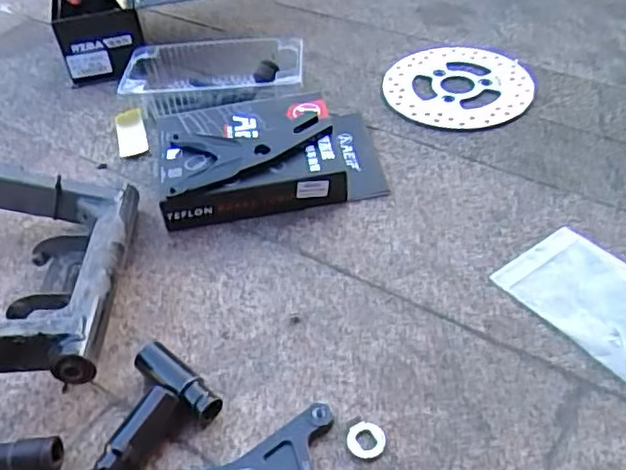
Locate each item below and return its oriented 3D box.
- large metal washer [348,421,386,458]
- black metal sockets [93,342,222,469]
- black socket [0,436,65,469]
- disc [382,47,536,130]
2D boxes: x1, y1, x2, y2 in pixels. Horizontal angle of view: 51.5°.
[{"bbox_3d":[0.038,0.147,0.467,0.028,0.004,0.027,-2,45,2],"label":"large metal washer"},{"bbox_3d":[-0.129,0.135,0.477,0.075,0.029,0.100,31,55,30],"label":"black metal sockets"},{"bbox_3d":[-0.222,0.160,0.463,0.080,0.026,0.021,-6,45,-1],"label":"black socket"},{"bbox_3d":[0.172,-0.179,0.775,0.169,0.010,0.160,-2,45,2],"label":"disc"}]

